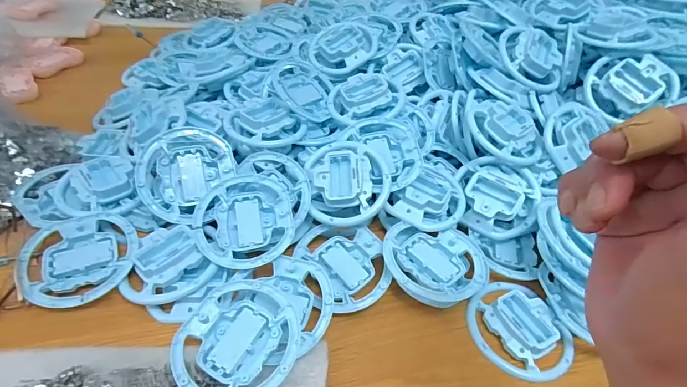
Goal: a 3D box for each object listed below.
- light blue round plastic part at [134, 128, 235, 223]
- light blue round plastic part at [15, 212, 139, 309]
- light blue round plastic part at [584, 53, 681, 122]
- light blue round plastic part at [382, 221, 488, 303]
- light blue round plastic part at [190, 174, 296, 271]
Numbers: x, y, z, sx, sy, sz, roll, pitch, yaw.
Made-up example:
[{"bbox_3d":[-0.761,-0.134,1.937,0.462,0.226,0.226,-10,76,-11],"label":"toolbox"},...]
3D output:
[{"bbox_3d":[-0.178,-0.023,0.438,0.099,0.016,0.105,3,78,-16],"label":"light blue round plastic part"},{"bbox_3d":[-0.265,0.064,0.396,0.101,0.025,0.106,3,43,-3],"label":"light blue round plastic part"},{"bbox_3d":[0.378,-0.147,0.519,0.098,0.031,0.086,-23,69,16],"label":"light blue round plastic part"},{"bbox_3d":[0.099,0.071,0.413,0.113,0.017,0.094,3,43,-4],"label":"light blue round plastic part"},{"bbox_3d":[-0.106,0.028,0.419,0.104,0.023,0.104,3,60,-5],"label":"light blue round plastic part"}]

